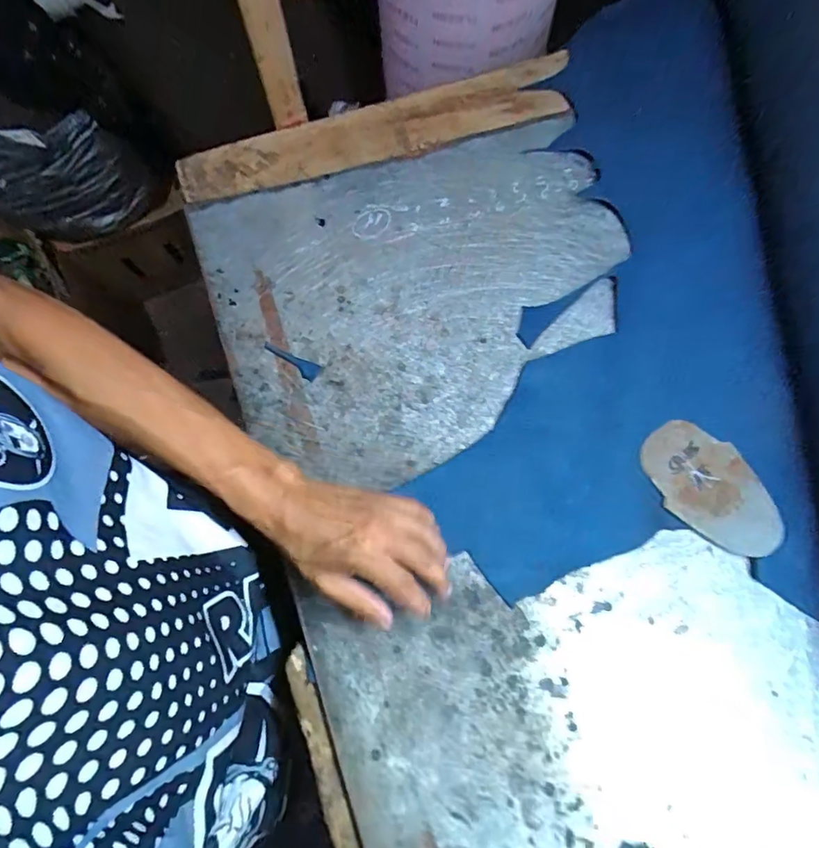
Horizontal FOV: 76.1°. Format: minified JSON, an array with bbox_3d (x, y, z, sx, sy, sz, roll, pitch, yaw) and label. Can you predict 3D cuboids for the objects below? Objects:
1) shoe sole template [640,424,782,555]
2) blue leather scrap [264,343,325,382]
[{"bbox_3d":[0.279,0.059,0.483,0.084,0.013,0.134,-32,76,-10],"label":"shoe sole template"},{"bbox_3d":[-0.117,-0.061,0.518,0.061,0.004,0.019,22,74,6],"label":"blue leather scrap"}]

